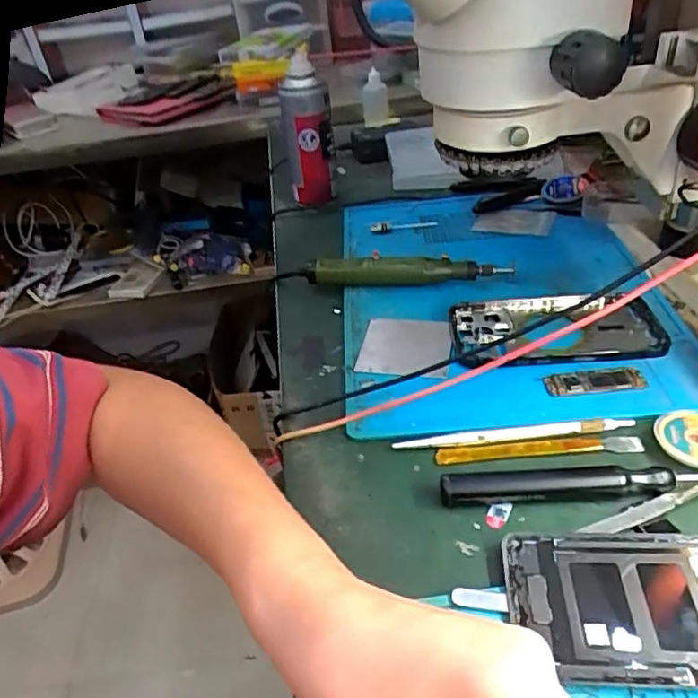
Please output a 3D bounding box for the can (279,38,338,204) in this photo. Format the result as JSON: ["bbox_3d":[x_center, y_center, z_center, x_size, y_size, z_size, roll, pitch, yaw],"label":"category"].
[{"bbox_3d":[-0.044,-0.232,0.648,0.052,0.161,0.047,-8,36,-1],"label":"can"}]

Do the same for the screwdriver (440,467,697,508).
[{"bbox_3d":[0.125,0.074,0.326,0.146,0.014,0.013,-4,36,4],"label":"screwdriver"}]

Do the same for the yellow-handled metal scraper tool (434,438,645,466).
[{"bbox_3d":[0.113,0.061,0.357,0.120,0.006,0.011,-4,36,5],"label":"yellow-handled metal scraper tool"}]

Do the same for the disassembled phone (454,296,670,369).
[{"bbox_3d":[0.154,-0.014,0.444,0.148,0.015,0.074,-1,37,8],"label":"disassembled phone"}]

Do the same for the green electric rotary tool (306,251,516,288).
[{"bbox_3d":[0.051,-0.067,0.519,0.177,0.026,0.019,0,37,10],"label":"green electric rotary tool"}]

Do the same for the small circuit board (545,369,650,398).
[{"bbox_3d":[0.165,0.021,0.397,0.063,0.004,0.019,-3,36,6],"label":"small circuit board"}]

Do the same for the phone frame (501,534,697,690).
[{"bbox_3d":[0.152,0.116,0.268,0.151,0.009,0.069,-1,37,8],"label":"phone frame"}]

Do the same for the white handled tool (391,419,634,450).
[{"bbox_3d":[0.100,0.052,0.364,0.144,0.007,0.008,-5,36,3],"label":"white handled tool"}]

